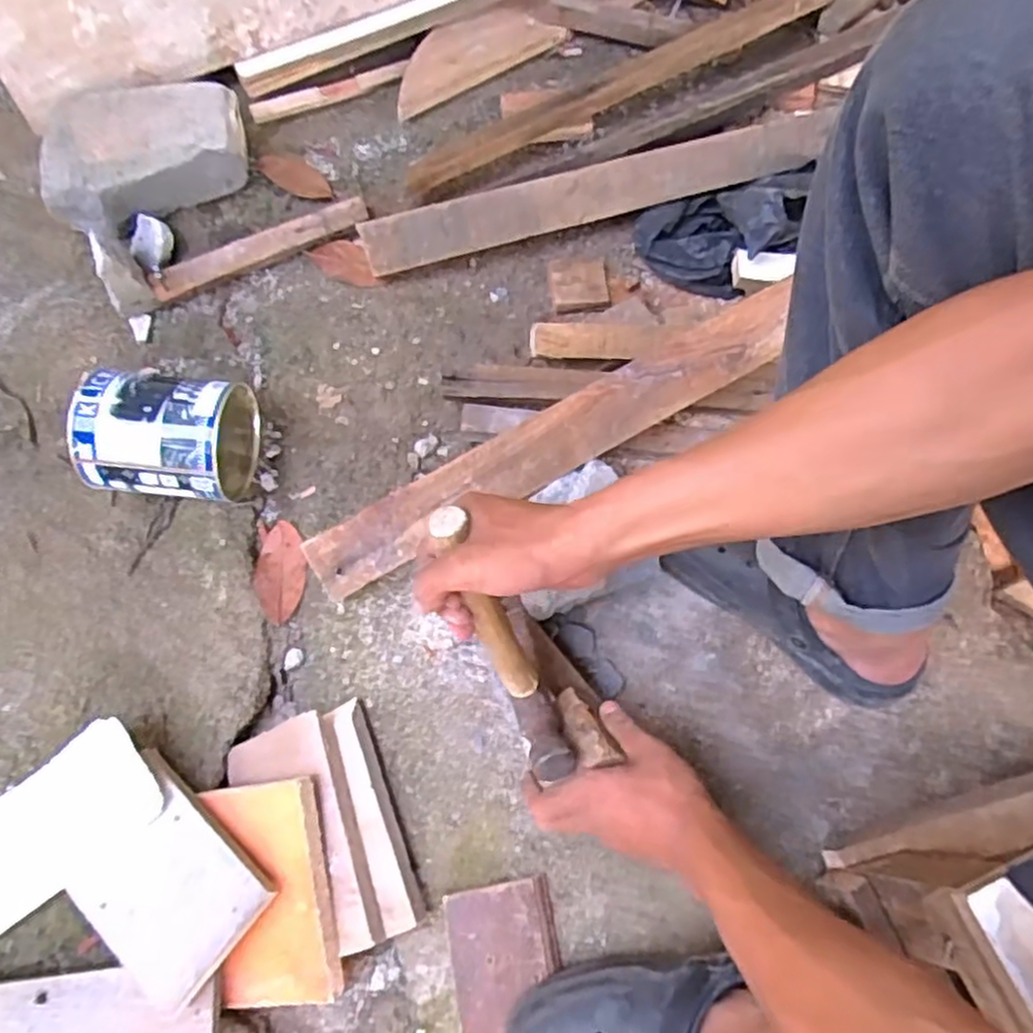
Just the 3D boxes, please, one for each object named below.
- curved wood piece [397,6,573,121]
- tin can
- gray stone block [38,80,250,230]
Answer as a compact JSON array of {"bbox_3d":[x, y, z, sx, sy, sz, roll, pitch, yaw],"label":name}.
[{"bbox_3d":[-0.057,-0.559,0.882,0.231,0.031,0.089,-39,76,-13],"label":"curved wood piece"},{"bbox_3d":[-0.322,-0.076,0.677,0.129,0.103,0.109,5,71,0],"label":"tin can"},{"bbox_3d":[-0.397,-0.384,0.793,0.203,0.079,0.136,-9,71,-6],"label":"gray stone block"}]

